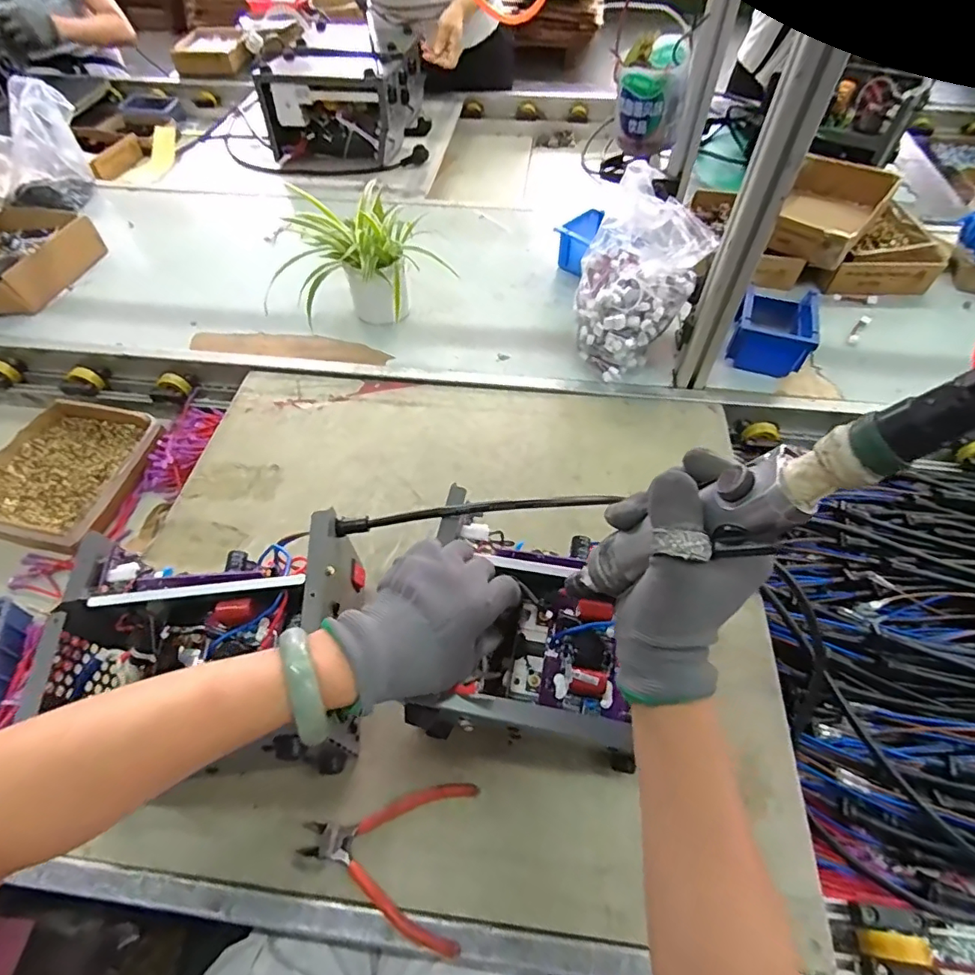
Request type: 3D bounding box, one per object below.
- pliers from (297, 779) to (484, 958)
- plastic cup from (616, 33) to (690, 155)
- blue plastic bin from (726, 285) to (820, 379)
[{"bbox_3d":[-0.086,0.303,0.436,0.140,0.014,0.112,4,54,3],"label":"pliers"},{"bbox_3d":[0.148,-0.351,0.474,0.060,0.072,0.059,13,55,9],"label":"plastic cup"},{"bbox_3d":[0.411,-0.230,0.767,0.103,0.072,0.148,19,57,13],"label":"blue plastic bin"}]

